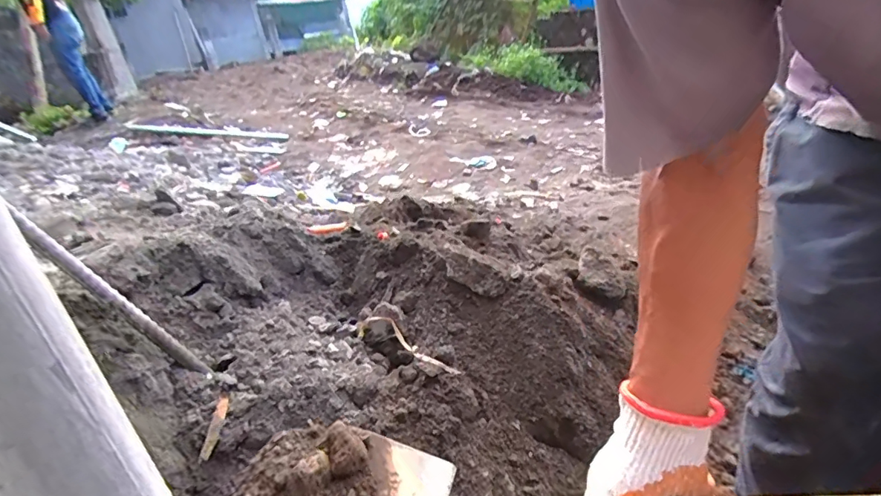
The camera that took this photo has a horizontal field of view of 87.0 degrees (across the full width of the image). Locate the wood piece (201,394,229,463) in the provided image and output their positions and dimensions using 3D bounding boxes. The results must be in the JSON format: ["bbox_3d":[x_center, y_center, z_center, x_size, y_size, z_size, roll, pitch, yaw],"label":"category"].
[{"bbox_3d":[-0.356,0.282,0.736,0.018,0.005,0.097,14,54,-15],"label":"wood piece"}]

